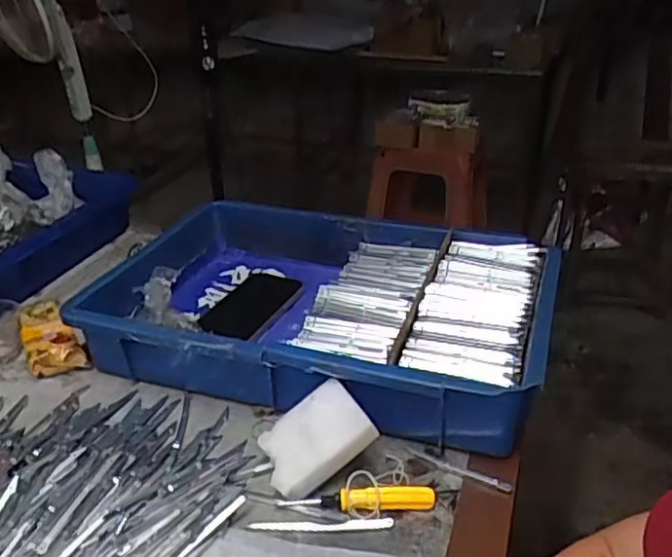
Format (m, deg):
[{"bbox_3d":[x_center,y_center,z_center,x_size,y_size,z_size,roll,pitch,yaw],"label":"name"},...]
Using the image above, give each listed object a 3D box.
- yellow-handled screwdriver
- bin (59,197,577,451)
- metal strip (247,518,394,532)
[{"bbox_3d":[0.016,0.165,0.485,0.113,0.016,0.014,-1,28,-2],"label":"yellow-handled screwdriver"},{"bbox_3d":[-0.014,0.029,0.668,0.433,0.095,0.281,9,29,17],"label":"bin"},{"bbox_3d":[-0.011,0.180,0.474,0.103,0.004,0.008,-3,40,1],"label":"metal strip"}]

